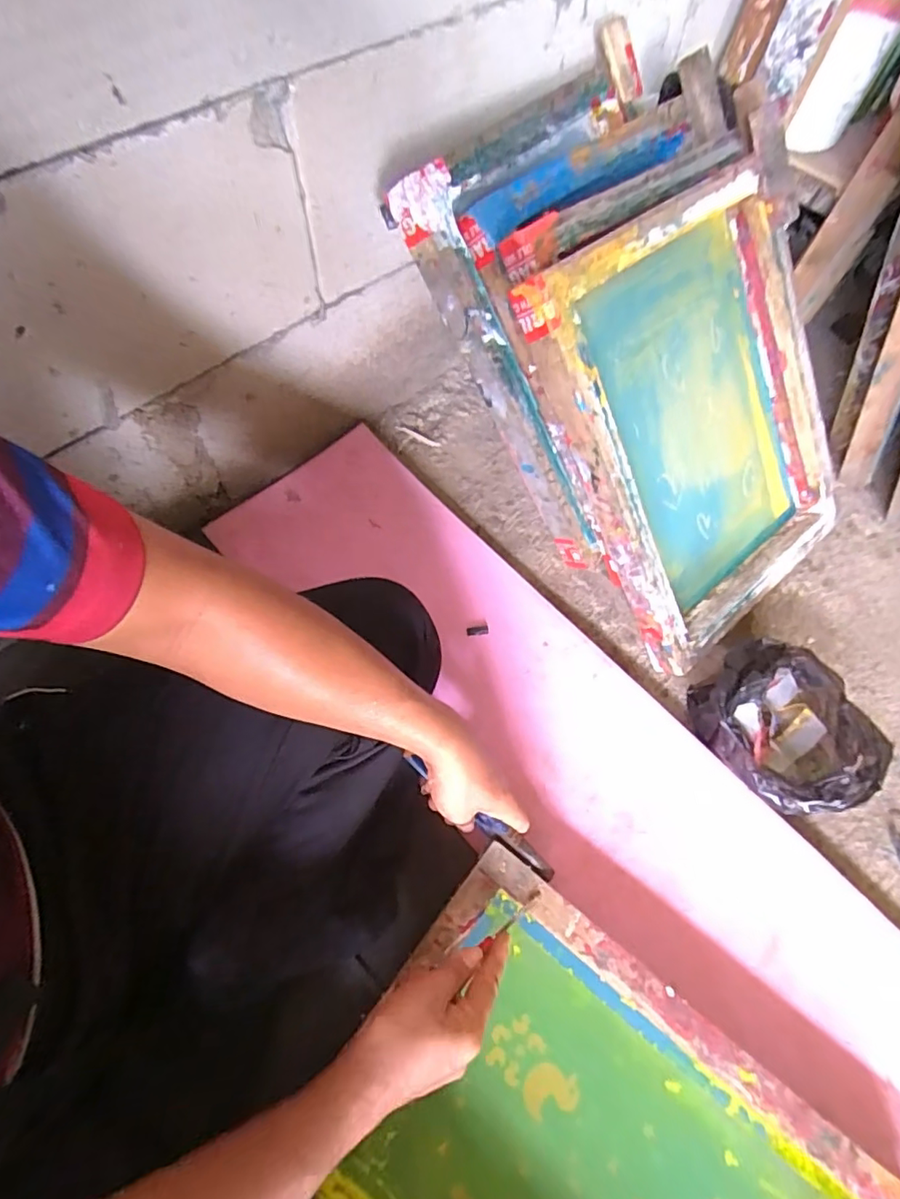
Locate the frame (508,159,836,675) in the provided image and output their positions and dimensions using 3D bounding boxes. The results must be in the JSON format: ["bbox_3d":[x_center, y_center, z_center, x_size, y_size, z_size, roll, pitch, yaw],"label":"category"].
[{"bbox_3d":[0.283,-0.201,0.619,0.338,0.477,0.059,-39,27,-19],"label":"frame"}]

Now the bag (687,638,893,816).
[{"bbox_3d":[0.359,0.136,0.596,0.158,0.107,0.145,36,67,16],"label":"bag"}]

